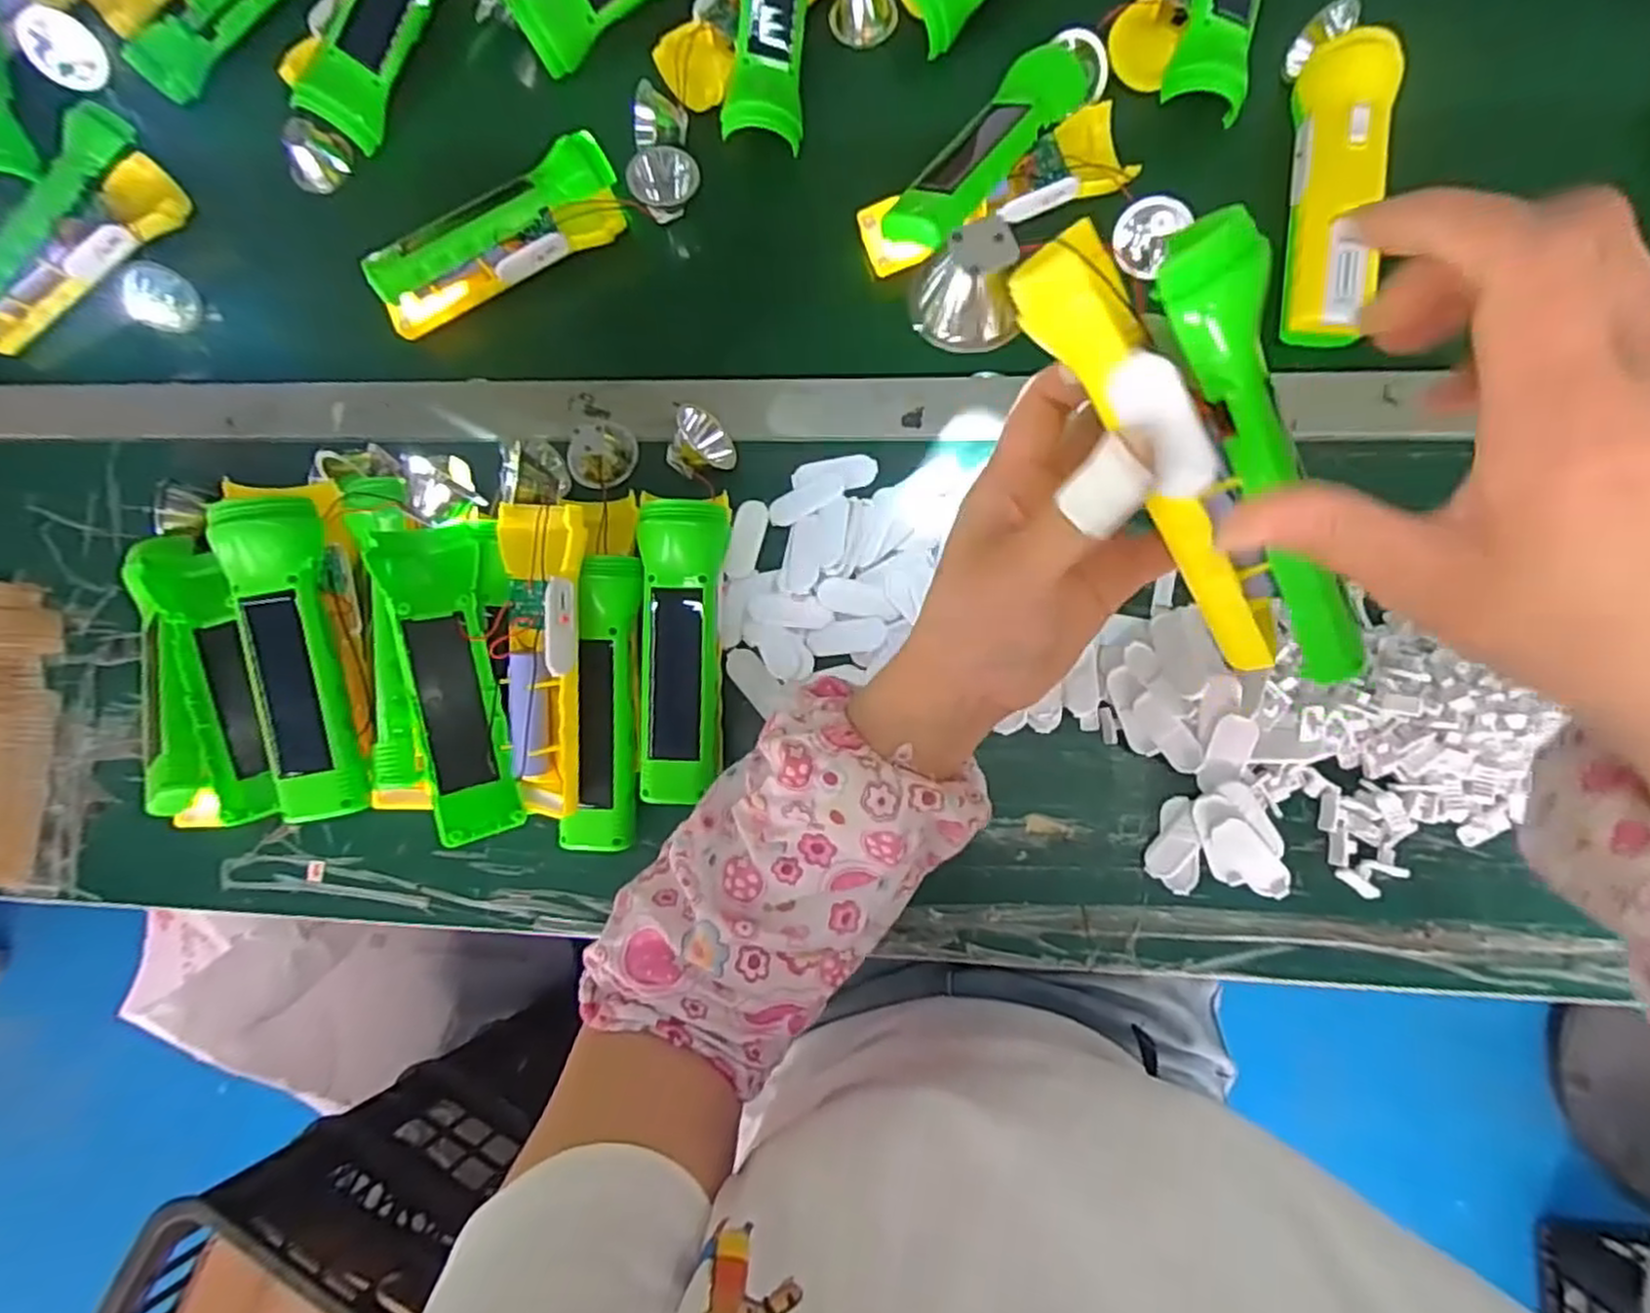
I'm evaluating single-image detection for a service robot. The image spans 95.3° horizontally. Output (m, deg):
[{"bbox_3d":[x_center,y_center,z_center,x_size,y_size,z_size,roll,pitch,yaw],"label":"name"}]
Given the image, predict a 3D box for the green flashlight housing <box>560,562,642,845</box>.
[{"bbox_3d":[-0.122,0.026,0.412,0.036,0.038,0.159,4,82,4],"label":"green flashlight housing"}]

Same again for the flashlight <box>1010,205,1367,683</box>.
[{"bbox_3d":[0.128,-0.061,0.253,0.059,0.037,0.175,-32,105,-1],"label":"flashlight"}]

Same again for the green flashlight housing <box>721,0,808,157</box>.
[{"bbox_3d":[-0.032,-0.409,0.474,0.046,0.023,0.156,7,98,5],"label":"green flashlight housing"}]

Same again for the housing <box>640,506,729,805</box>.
[{"bbox_3d":[-0.079,-0.004,0.415,0.046,0.048,0.168,2,81,6],"label":"housing"}]

